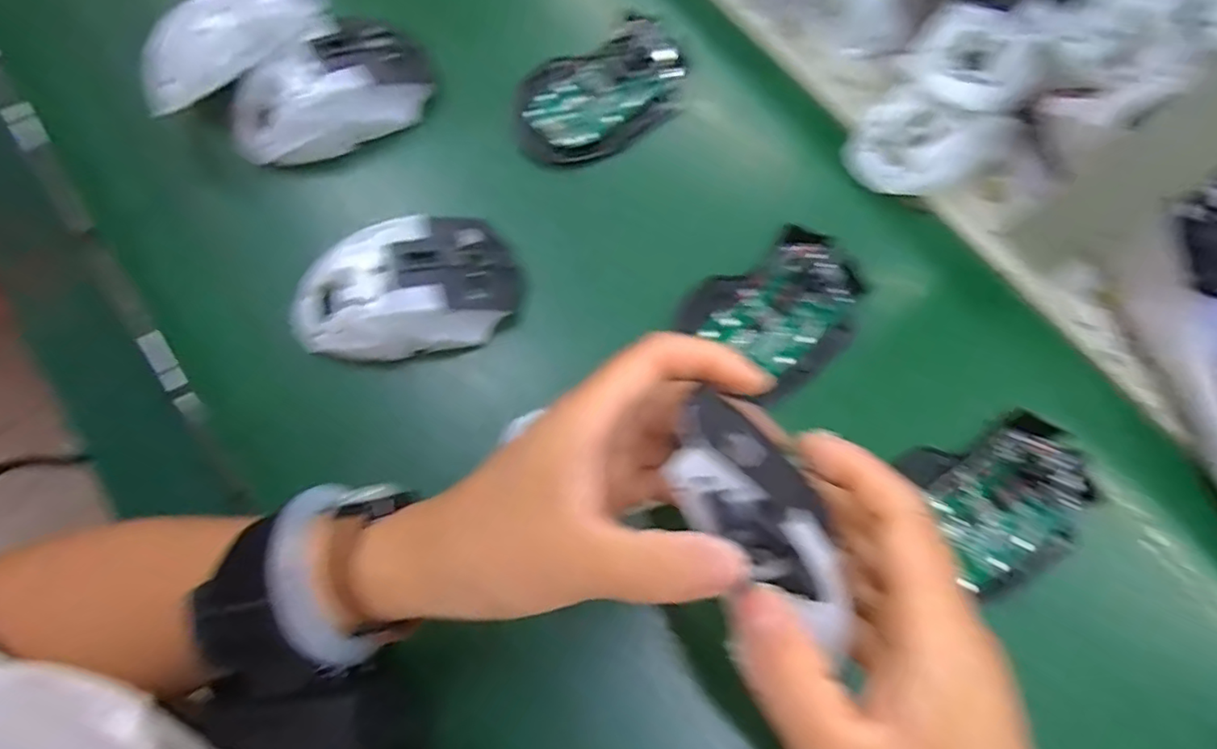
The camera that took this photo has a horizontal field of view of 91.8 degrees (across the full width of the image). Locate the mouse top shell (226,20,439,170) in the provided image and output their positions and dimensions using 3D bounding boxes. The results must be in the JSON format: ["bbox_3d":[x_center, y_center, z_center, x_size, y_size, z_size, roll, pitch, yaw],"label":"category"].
[{"bbox_3d":[-0.153,-0.158,0.332,0.114,0.043,0.057,-40,75,-10],"label":"mouse top shell"}]

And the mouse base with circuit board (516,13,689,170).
[{"bbox_3d":[-0.004,-0.166,0.357,0.109,0.030,0.062,-28,74,-7],"label":"mouse base with circuit board"}]

